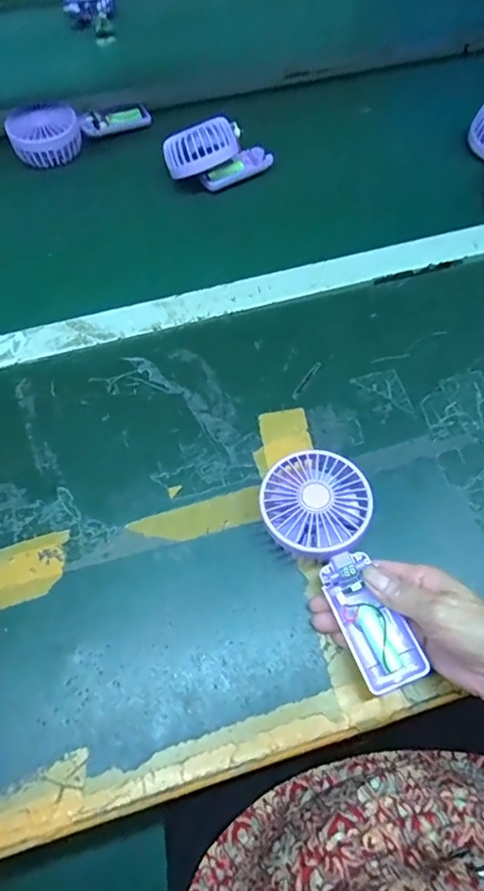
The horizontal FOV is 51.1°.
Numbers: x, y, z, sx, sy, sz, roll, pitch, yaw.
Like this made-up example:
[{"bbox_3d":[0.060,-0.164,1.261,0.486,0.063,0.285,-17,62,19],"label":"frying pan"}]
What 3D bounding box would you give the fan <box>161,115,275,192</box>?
[{"bbox_3d":[-0.026,-0.358,0.614,0.126,0.062,0.056,-24,65,-10],"label":"fan"}]

